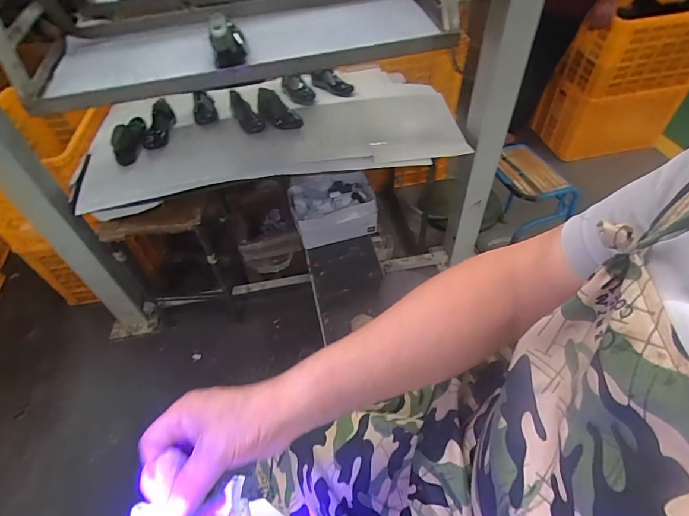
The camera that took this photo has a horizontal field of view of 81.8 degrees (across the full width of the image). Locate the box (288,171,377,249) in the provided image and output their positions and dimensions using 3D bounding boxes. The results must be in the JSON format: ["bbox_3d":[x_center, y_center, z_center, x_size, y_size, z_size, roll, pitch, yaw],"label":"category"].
[{"bbox_3d":[-0.044,-0.190,1.526,0.311,0.140,0.235,-9,50,-5],"label":"box"}]

